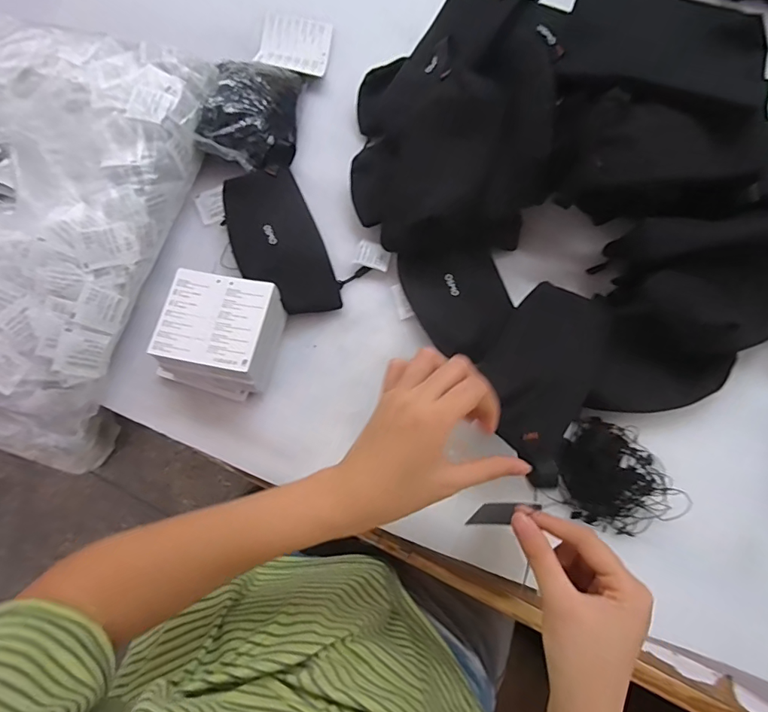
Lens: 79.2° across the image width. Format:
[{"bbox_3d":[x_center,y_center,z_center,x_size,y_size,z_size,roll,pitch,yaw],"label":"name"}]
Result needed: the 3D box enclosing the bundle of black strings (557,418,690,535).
[{"bbox_3d":[0.212,0.108,0.425,0.092,0.020,0.103,-15,71,-3],"label":"bundle of black strings"}]

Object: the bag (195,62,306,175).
[{"bbox_3d":[-0.151,-0.290,0.555,0.097,0.071,0.144,8,72,5],"label":"bag"}]

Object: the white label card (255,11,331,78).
[{"bbox_3d":[-0.117,-0.408,0.610,0.087,0.011,0.083,10,78,-4],"label":"white label card"}]

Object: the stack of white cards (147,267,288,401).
[{"bbox_3d":[-0.166,-0.021,0.466,0.110,0.068,0.107,12,72,6],"label":"stack of white cards"}]

